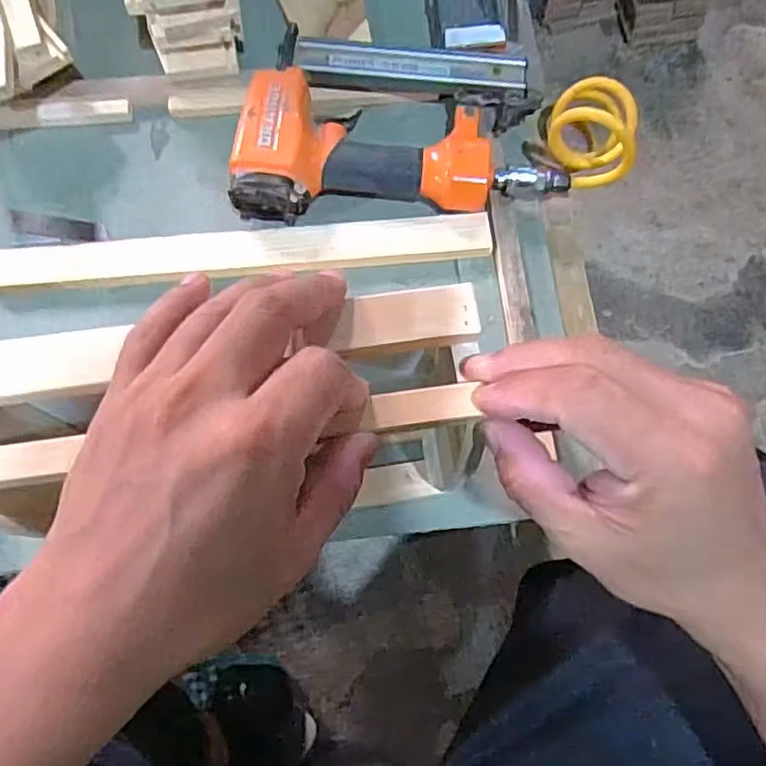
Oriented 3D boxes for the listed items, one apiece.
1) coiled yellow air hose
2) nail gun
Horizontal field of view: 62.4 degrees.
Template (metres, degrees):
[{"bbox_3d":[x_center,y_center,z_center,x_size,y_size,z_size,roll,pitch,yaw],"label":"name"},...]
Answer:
[{"bbox_3d":[0.160,-0.193,0.484,0.064,0.060,0.082,19,75,4],"label":"coiled yellow air hose"},{"bbox_3d":[0.010,-0.206,0.504,0.254,0.056,0.157,-1,75,-1],"label":"nail gun"}]

